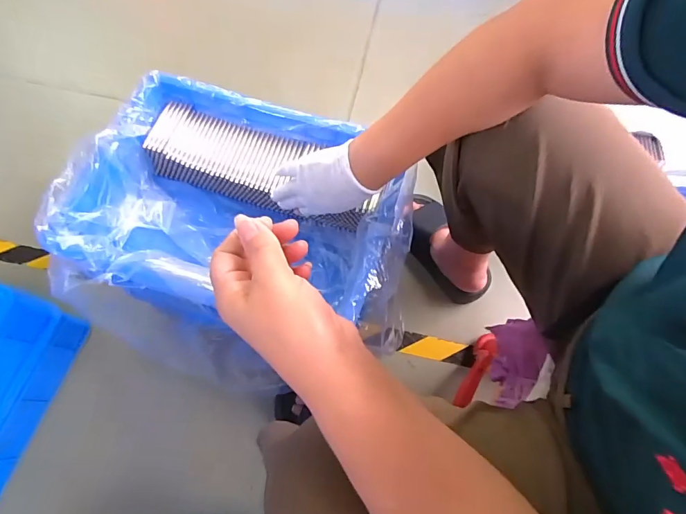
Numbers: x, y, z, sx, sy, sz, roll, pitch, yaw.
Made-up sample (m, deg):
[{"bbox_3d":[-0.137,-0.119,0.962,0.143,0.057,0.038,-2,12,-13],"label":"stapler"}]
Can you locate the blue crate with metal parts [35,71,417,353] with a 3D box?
[{"bbox_3d":[-0.130,-0.059,0.564,0.424,0.135,0.311,17,68,6],"label":"blue crate with metal parts"}]

